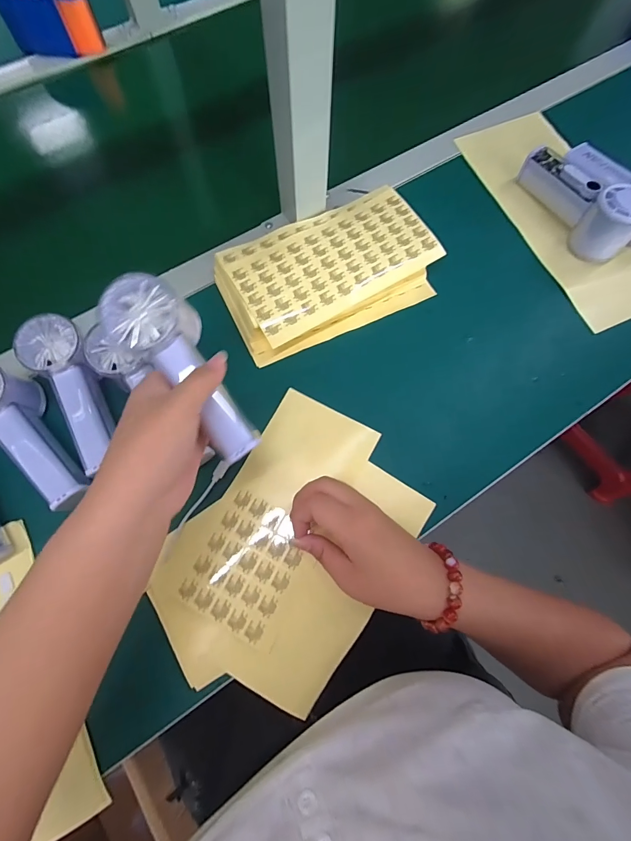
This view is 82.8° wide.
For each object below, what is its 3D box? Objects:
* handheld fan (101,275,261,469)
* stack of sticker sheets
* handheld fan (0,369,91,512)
[{"bbox_3d":[-0.098,-0.038,0.276,0.055,0.041,0.151,-34,94,-9],"label":"handheld fan"},{"bbox_3d":[0.015,-0.165,0.399,0.229,0.041,0.130,-25,74,-8],"label":"stack of sticker sheets"},{"bbox_3d":[-0.271,0.014,0.331,0.053,0.054,0.147,-38,92,-10],"label":"handheld fan"}]

